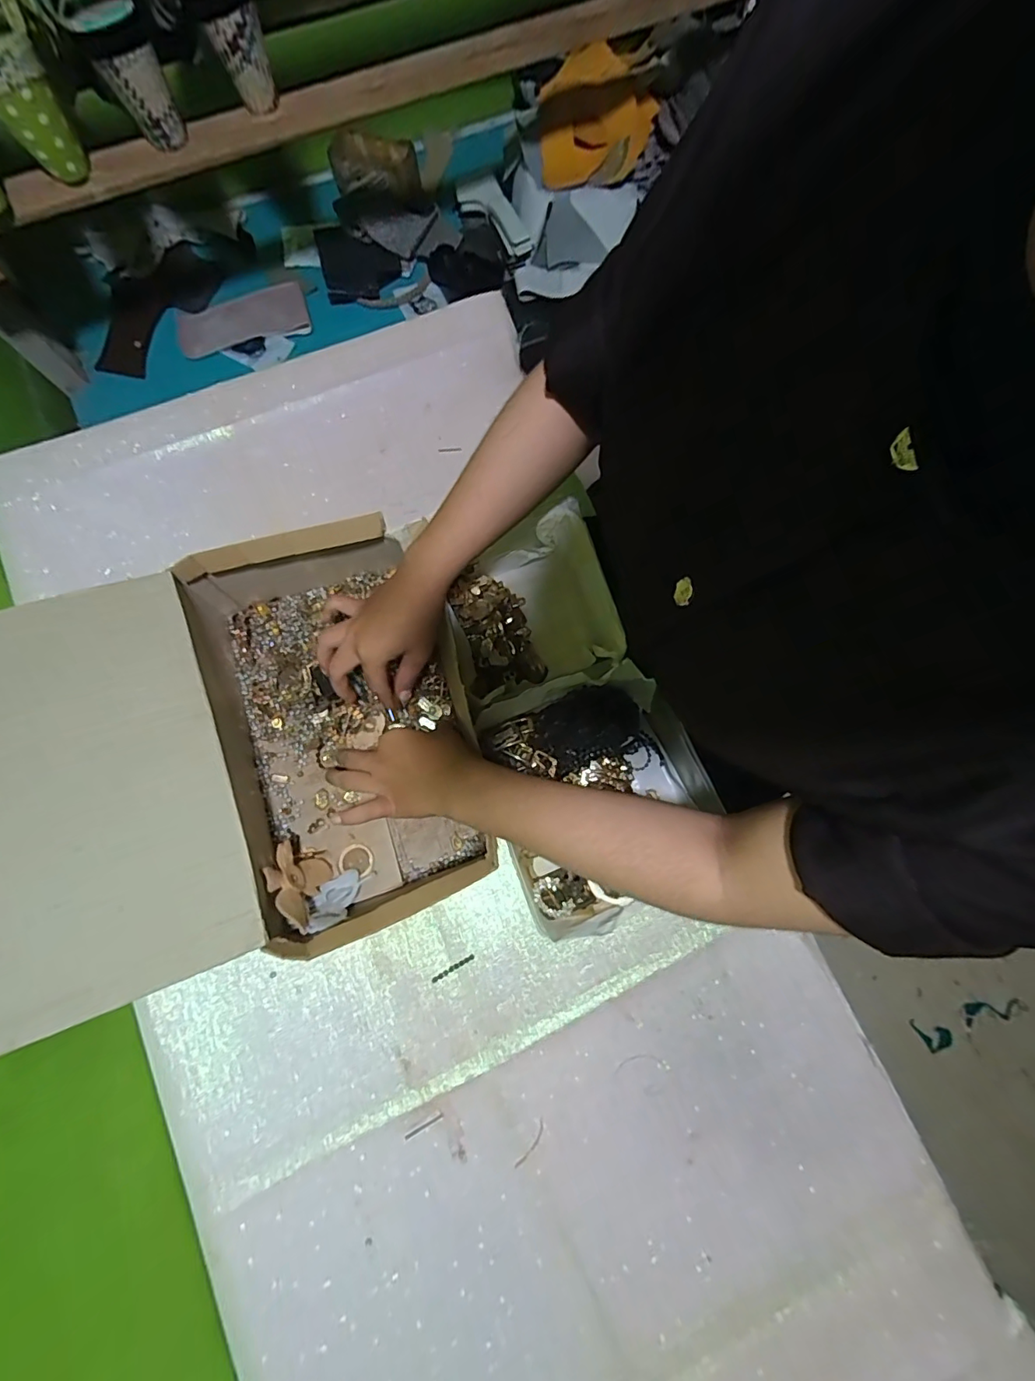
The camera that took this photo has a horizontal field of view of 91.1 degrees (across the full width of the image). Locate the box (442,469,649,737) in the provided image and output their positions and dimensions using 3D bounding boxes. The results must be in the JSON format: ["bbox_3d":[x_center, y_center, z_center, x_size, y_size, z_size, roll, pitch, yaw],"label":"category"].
[{"bbox_3d":[0.020,-0.068,0.513,0.177,0.088,0.205,-15,79,-4],"label":"box"}]

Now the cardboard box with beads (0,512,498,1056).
[{"bbox_3d":[-0.241,0.054,0.431,0.352,0.148,0.326,-19,79,-5],"label":"cardboard box with beads"}]

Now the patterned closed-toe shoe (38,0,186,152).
[{"bbox_3d":[-0.355,-0.573,0.442,0.078,0.136,0.072,-31,80,-7],"label":"patterned closed-toe shoe"}]

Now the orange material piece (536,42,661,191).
[{"bbox_3d":[0.116,-0.811,0.715,0.169,0.034,0.166,-4,102,-5],"label":"orange material piece"}]

